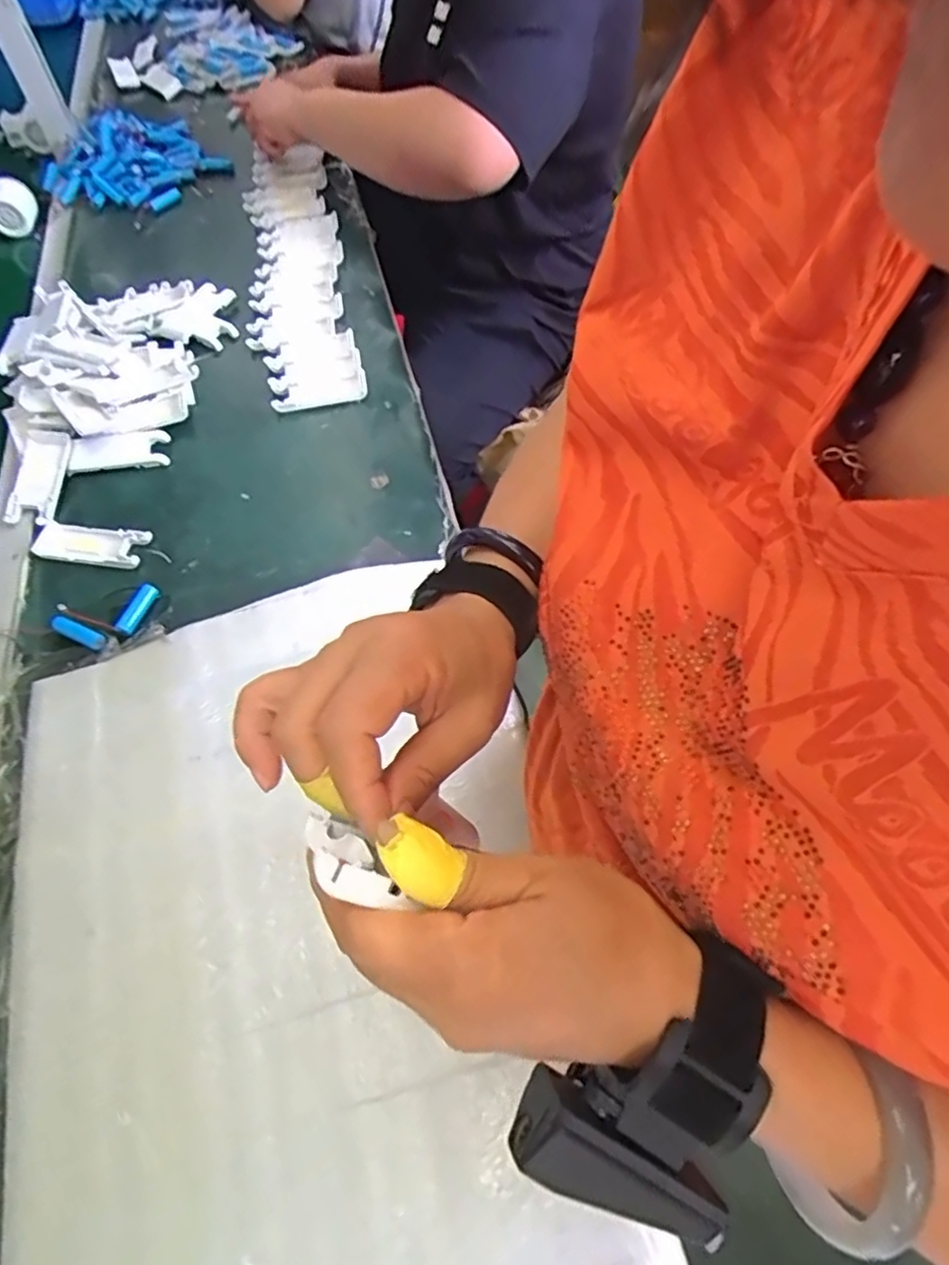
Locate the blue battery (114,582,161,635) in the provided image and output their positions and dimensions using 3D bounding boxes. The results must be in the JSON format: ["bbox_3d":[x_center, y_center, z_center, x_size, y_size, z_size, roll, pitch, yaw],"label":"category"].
[{"bbox_3d":[-0.301,-0.021,0.594,0.017,0.017,0.051,14,59,10],"label":"blue battery"}]

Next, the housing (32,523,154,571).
[{"bbox_3d":[-0.366,-0.085,0.630,0.105,0.008,0.040,7,58,5],"label":"housing"}]

